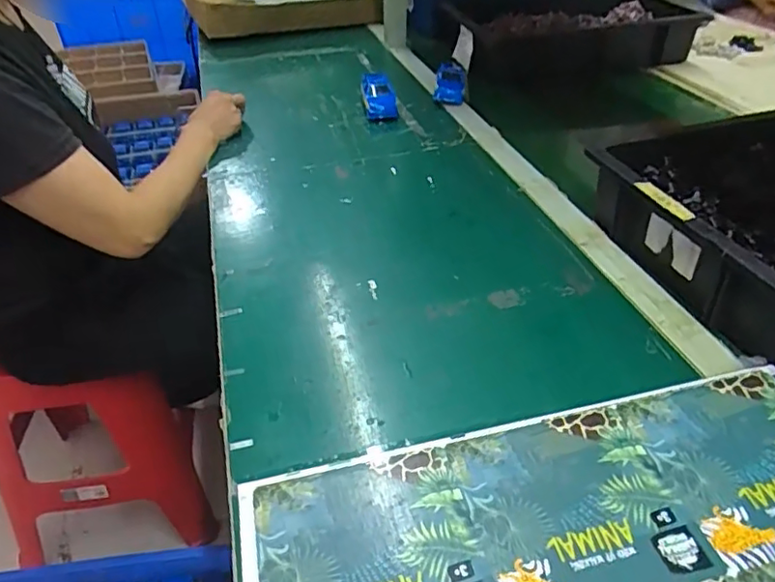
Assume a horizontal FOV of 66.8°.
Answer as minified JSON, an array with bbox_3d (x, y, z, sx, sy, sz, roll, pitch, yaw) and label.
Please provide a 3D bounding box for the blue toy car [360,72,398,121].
[{"bbox_3d":[-0.013,-0.312,0.942,0.053,0.058,0.077,-1,38,-1],"label":"blue toy car"}]

